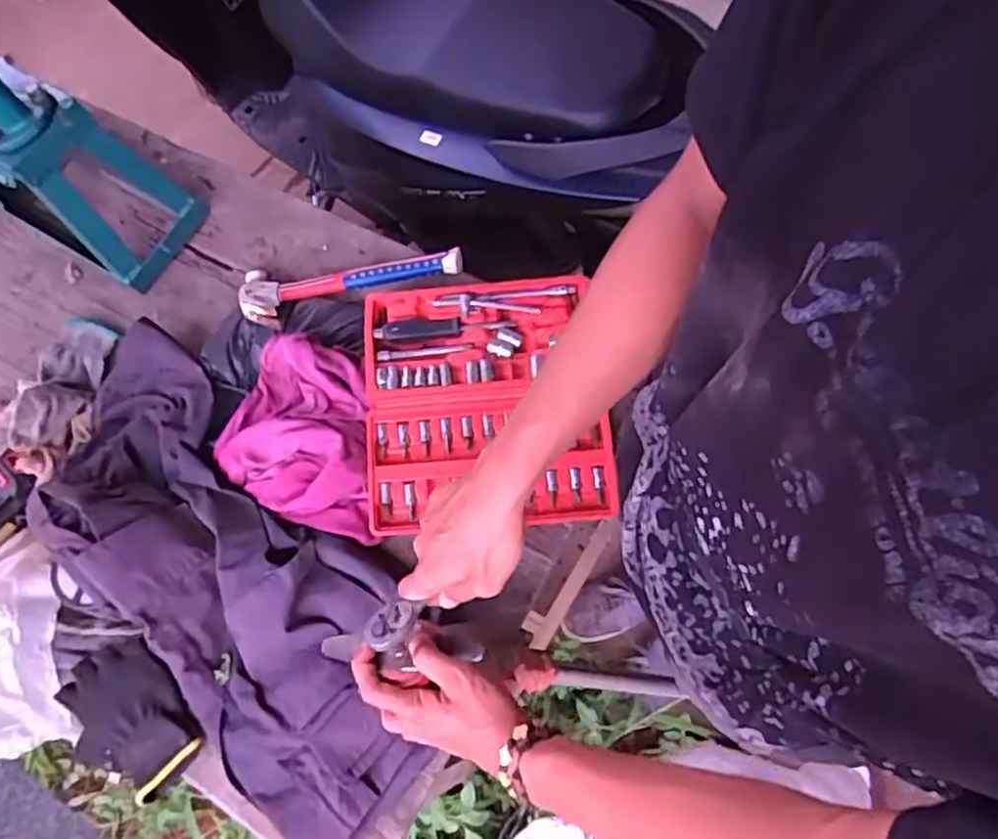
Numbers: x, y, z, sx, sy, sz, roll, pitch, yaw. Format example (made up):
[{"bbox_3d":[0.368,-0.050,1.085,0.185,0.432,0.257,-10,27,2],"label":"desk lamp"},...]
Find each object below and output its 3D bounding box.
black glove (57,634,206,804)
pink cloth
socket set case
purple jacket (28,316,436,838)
[{"bbox_3d":[-0.353,0.287,0.667,0.113,0.039,0.144,-31,71,-9],"label":"black glove"},{"bbox_3d":[-0.205,0.013,0.704,0.148,0.053,0.212,-5,69,1],"label":"pink cloth"},{"bbox_3d":[-0.014,-0.022,0.710,0.234,0.030,0.253,-5,69,1],"label":"socket set case"},{"bbox_3d":[-0.264,0.129,0.669,0.227,0.089,0.543,-40,73,-12],"label":"purple jacket"}]

